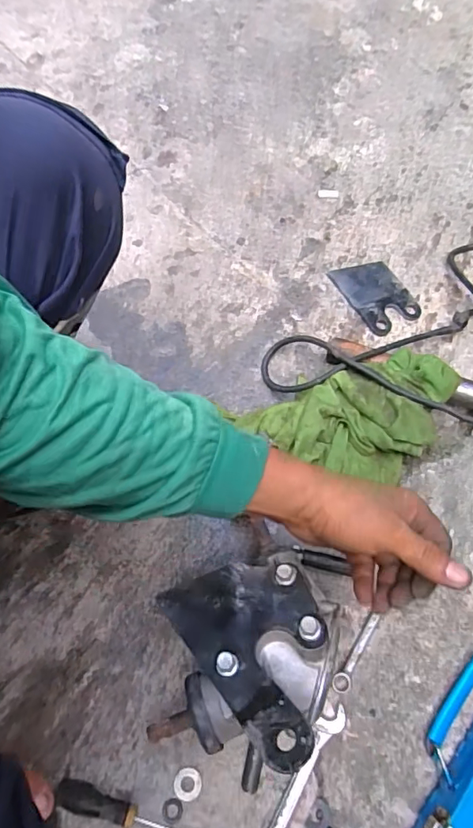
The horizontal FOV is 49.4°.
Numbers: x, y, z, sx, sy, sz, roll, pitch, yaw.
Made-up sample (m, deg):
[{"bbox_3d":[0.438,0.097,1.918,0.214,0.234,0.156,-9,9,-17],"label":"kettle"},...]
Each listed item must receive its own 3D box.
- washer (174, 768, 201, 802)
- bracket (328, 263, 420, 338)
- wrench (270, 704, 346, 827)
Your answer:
[{"bbox_3d":[-0.047,0.355,0.491,0.026,0.004,0.027,2,66,-3],"label":"washer"},{"bbox_3d":[0.194,-0.169,0.717,0.080,0.009,0.117,-29,71,-15],"label":"bracket"},{"bbox_3d":[0.048,0.373,0.479,0.023,0.016,0.201,30,67,10],"label":"wrench"}]

